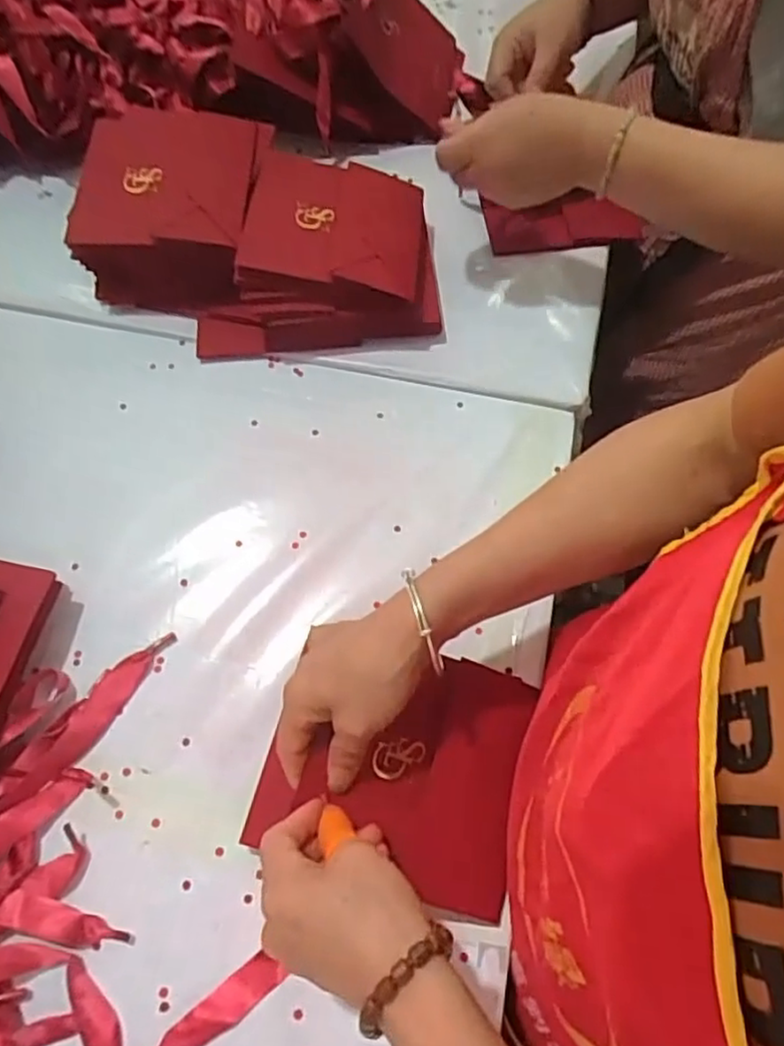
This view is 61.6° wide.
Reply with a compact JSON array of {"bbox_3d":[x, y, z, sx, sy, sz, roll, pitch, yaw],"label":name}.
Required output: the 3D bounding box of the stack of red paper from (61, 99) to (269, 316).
[{"bbox_3d":[-0.181,-0.270,0.563,0.154,0.084,0.175,9,67,4],"label":"stack of red paper"}]

